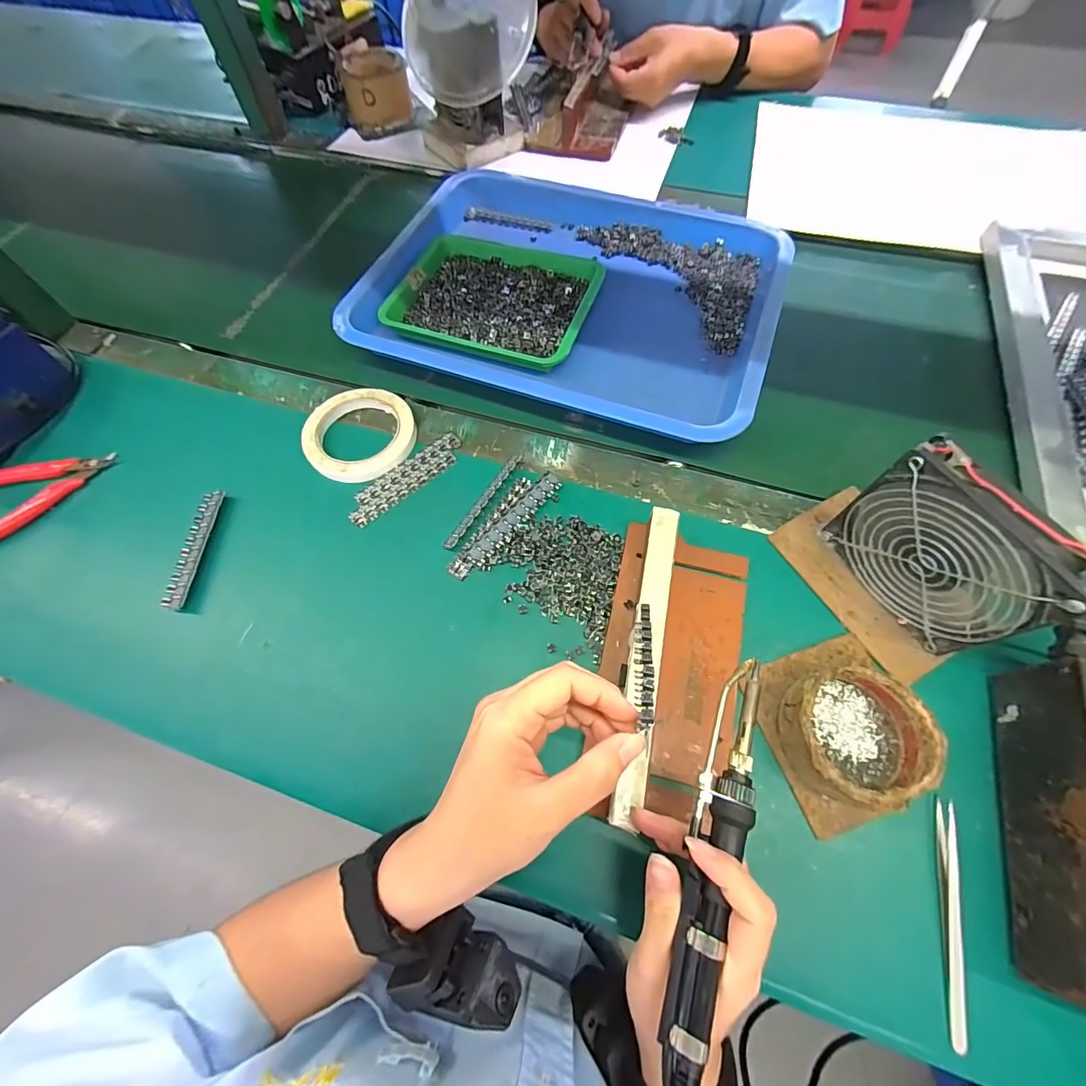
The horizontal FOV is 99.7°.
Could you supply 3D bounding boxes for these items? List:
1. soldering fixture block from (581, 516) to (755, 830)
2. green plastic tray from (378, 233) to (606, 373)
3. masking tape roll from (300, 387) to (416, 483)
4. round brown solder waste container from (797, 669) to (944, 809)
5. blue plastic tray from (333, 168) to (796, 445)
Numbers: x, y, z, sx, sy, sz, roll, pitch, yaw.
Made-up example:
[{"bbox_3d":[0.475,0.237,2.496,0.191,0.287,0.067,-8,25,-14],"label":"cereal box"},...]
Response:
[{"bbox_3d":[0.094,0.083,0.326,0.098,0.040,0.211,13,64,8],"label":"soldering fixture block"},{"bbox_3d":[-0.054,-0.274,0.519,0.216,0.030,0.179,19,66,10],"label":"green plastic tray"},{"bbox_3d":[-0.175,-0.106,0.440,0.102,0.019,0.102,-1,65,1],"label":"masking tape roll"},{"bbox_3d":[0.207,0.127,0.303,0.081,0.041,0.078,-1,65,1],"label":"round brown solder waste container"},{"bbox_3d":[0.038,-0.294,0.524,0.429,0.039,0.362,19,67,10],"label":"blue plastic tray"}]

